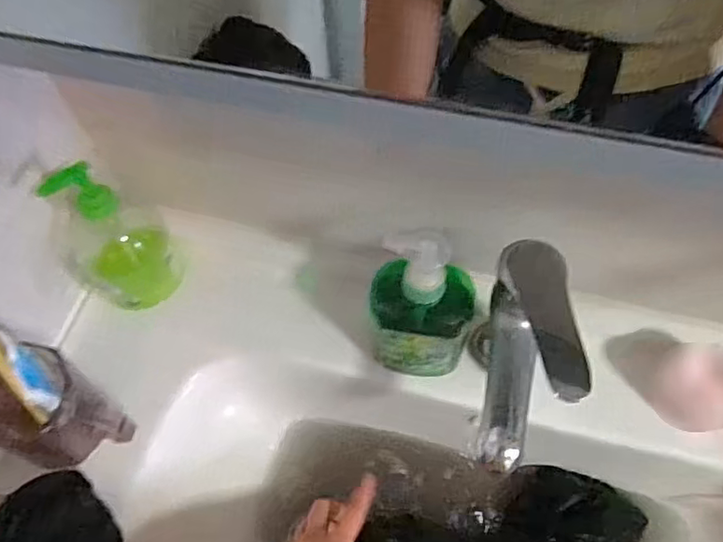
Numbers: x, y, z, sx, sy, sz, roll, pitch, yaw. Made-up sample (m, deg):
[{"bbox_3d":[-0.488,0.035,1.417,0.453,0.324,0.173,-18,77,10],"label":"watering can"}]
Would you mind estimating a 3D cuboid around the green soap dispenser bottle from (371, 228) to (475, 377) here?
[{"bbox_3d":[0.048,0.027,0.460,0.080,0.153,0.055,4,60,5],"label":"green soap dispenser bottle"}]

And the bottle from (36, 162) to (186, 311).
[{"bbox_3d":[-0.226,-0.037,0.524,0.088,0.157,0.082,-1,60,2],"label":"bottle"}]

